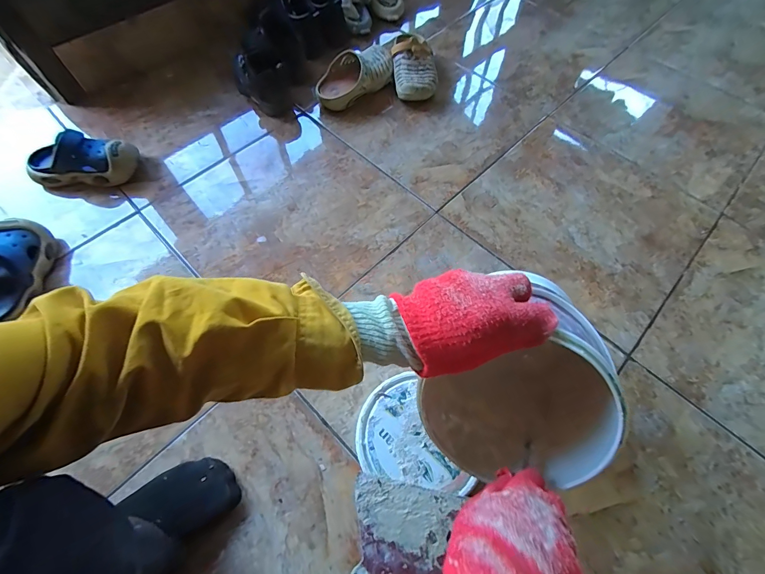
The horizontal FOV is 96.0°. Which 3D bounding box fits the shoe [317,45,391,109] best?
[{"bbox_3d":[-0.063,-0.480,0.795,0.204,0.063,0.098,-34,69,-16],"label":"shoe"}]

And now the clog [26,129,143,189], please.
[{"bbox_3d":[-0.571,-0.243,0.658,0.193,0.077,0.078,-1,63,-2],"label":"clog"}]

